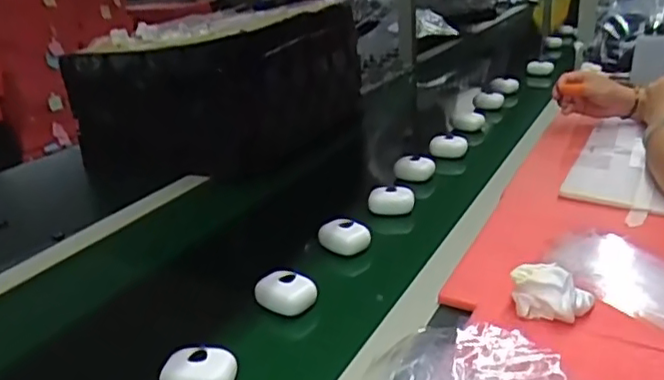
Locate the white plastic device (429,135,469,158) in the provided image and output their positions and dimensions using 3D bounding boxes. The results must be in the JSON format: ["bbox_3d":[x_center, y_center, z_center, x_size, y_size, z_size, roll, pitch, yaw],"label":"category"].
[{"bbox_3d":[0.175,-0.065,0.947,0.054,0.036,0.030,0,23,8],"label":"white plastic device"}]

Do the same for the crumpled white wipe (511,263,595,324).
[{"bbox_3d":[0.195,0.087,0.560,0.069,0.038,0.050,6,25,23],"label":"crumpled white wipe"}]

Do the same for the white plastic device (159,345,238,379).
[{"bbox_3d":[-0.109,0.150,0.521,0.058,0.027,0.040,-1,23,6],"label":"white plastic device"}]

